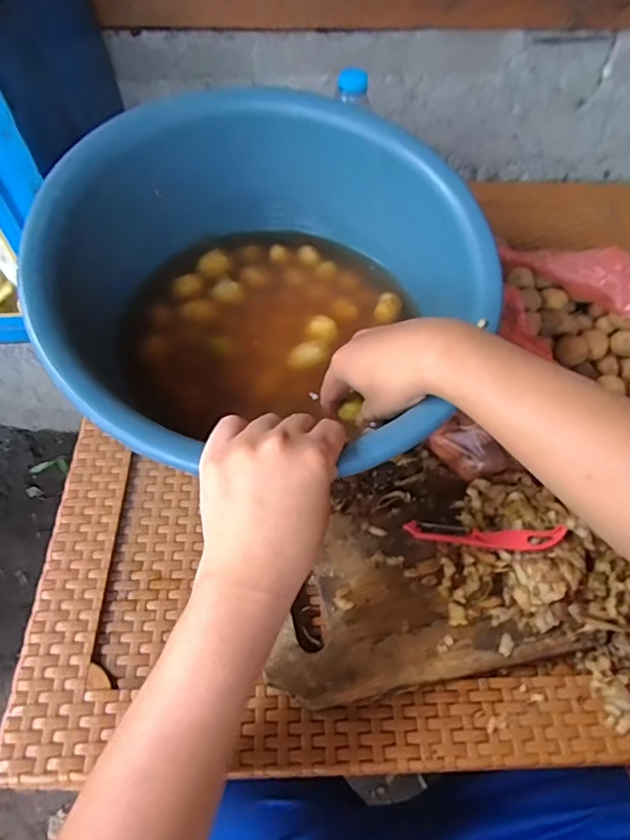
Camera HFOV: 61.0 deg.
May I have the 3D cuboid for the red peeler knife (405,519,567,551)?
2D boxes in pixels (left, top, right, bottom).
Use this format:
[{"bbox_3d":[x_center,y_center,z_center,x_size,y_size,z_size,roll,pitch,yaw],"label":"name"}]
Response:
[{"bbox_3d":[0.150,0.103,0.476,0.135,0.009,0.022,0,54,14],"label":"red peeler knife"}]

